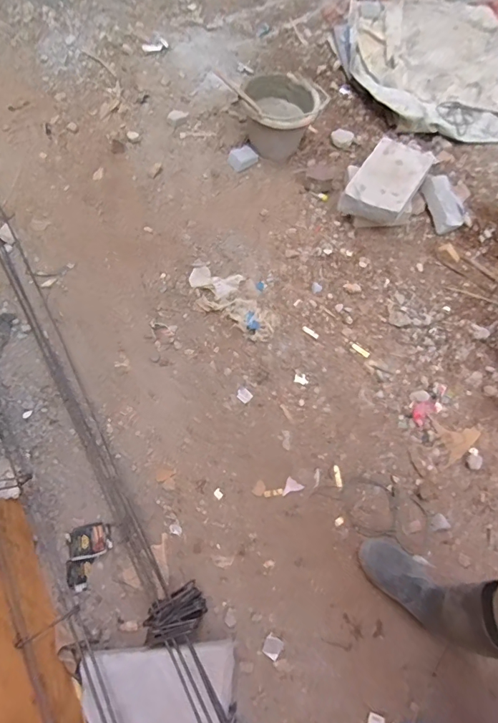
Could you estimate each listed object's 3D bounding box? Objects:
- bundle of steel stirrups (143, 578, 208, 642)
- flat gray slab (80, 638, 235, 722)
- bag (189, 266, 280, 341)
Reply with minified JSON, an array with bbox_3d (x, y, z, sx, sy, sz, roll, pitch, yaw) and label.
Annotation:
[{"bbox_3d":[-0.165,0.582,0.967,0.123,0.102,0.089,-24,69,-14],"label":"bundle of steel stirrups"},{"bbox_3d":[-0.187,0.731,0.892,0.330,0.075,0.216,-4,65,-6],"label":"flat gray slab"},{"bbox_3d":[-0.049,-0.202,1.370,0.335,0.018,0.169,31,70,10],"label":"bag"}]

